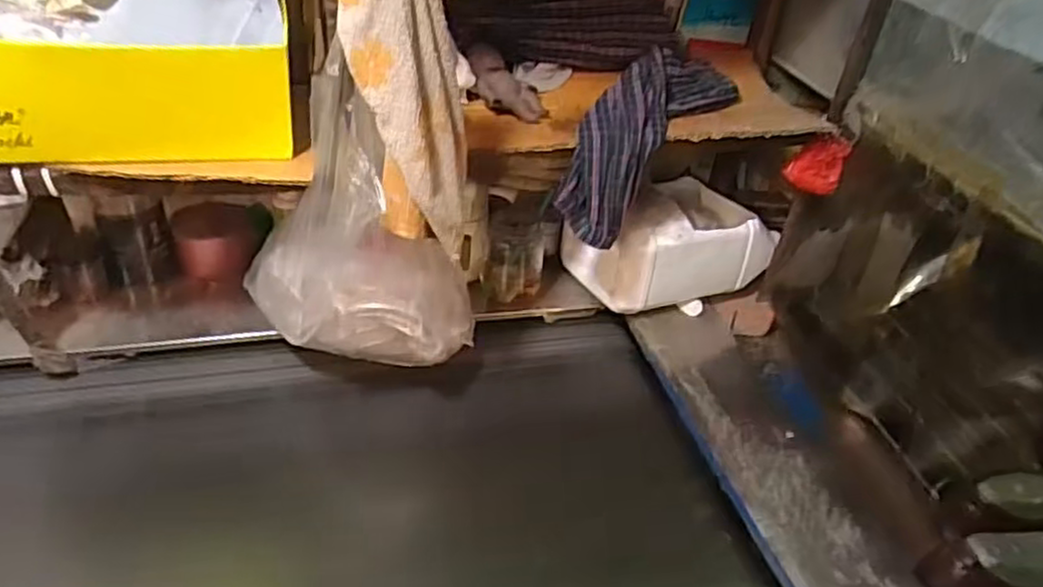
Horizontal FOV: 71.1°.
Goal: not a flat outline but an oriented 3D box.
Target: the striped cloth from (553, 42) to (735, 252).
[{"bbox_3d":[0.152,-0.194,0.857,0.097,0.108,0.310,24,59,26],"label":"striped cloth"}]

